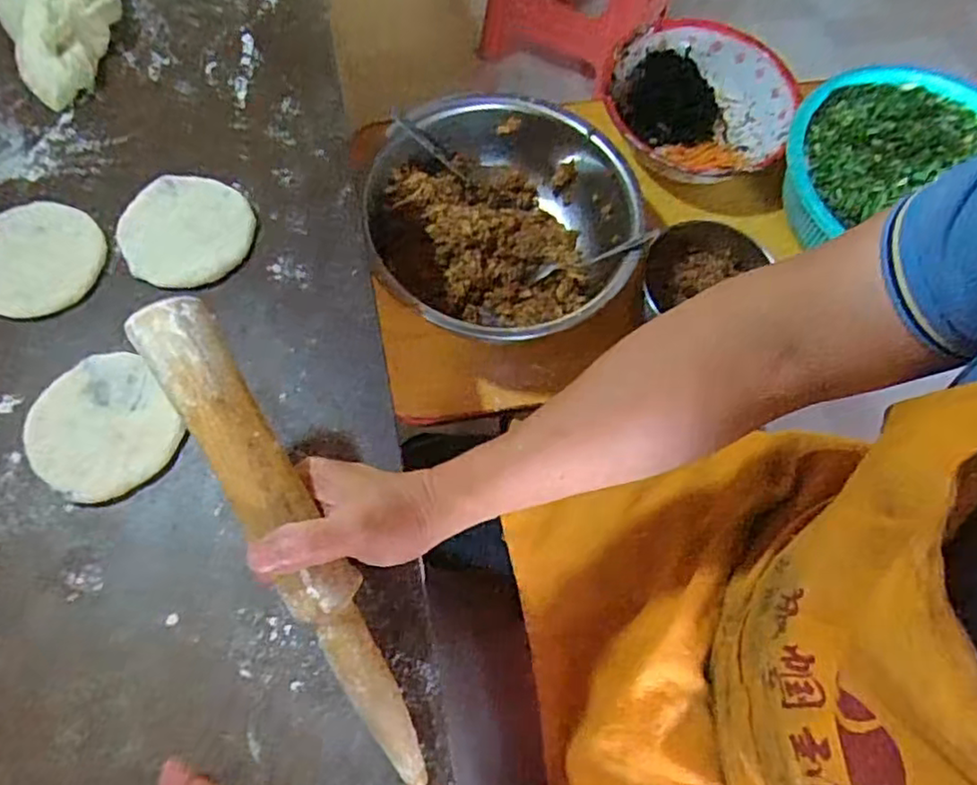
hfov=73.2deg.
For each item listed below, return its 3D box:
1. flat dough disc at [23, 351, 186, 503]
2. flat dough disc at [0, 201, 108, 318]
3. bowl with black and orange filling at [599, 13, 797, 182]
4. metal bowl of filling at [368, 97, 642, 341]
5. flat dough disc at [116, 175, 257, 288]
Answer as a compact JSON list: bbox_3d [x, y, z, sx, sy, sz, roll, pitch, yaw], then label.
[{"bbox_3d":[-0.265,0.024,0.453,0.091,0.015,0.099,1,66,-2],"label":"flat dough disc"},{"bbox_3d":[-0.347,-0.102,0.501,0.098,0.013,0.092,1,66,-2],"label":"flat dough disc"},{"bbox_3d":[0.251,-0.342,0.796,0.203,0.075,0.221,1,67,-3],"label":"bowl with black and orange filling"},{"bbox_3d":[0.012,-0.167,0.687,0.274,0.092,0.281,1,67,-3],"label":"metal bowl of filling"},{"bbox_3d":[-0.238,-0.129,0.520,0.099,0.013,0.096,1,66,-2],"label":"flat dough disc"}]

